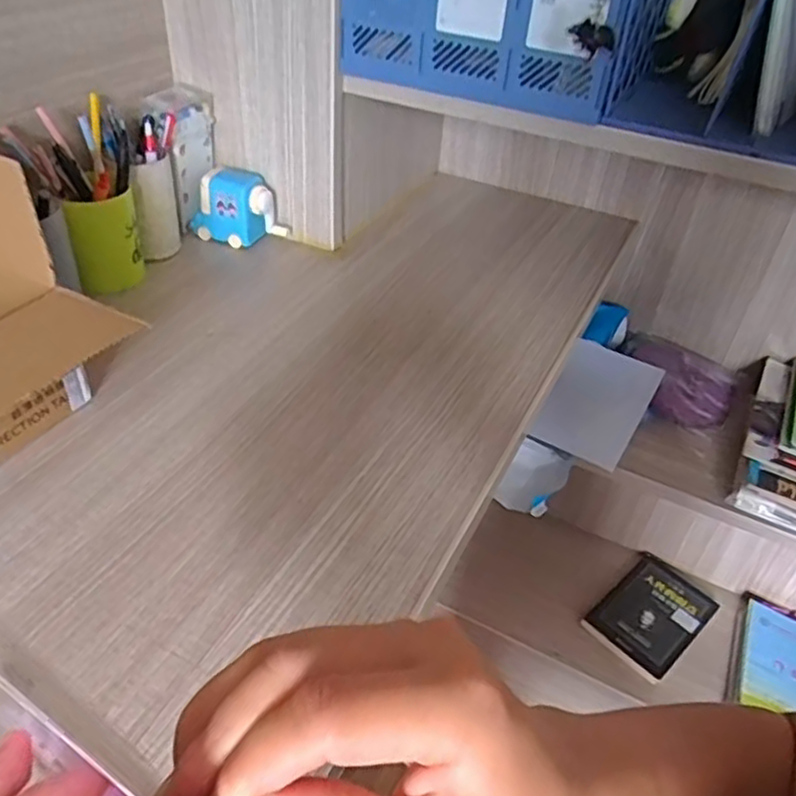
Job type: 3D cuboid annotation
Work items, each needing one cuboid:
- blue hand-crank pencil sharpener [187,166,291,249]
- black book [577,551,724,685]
[{"bbox_3d":[-0.181,-0.216,0.756,0.101,0.074,0.054,16,41,13],"label":"blue hand-crank pencil sharpener"},{"bbox_3d":[0.426,0.354,1.111,0.225,0.017,0.140,-30,51,-34],"label":"black book"}]

